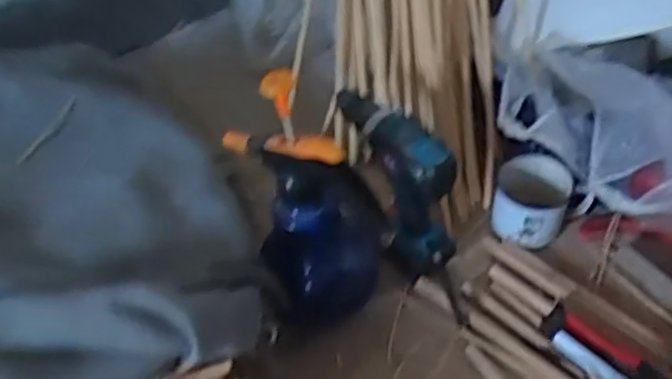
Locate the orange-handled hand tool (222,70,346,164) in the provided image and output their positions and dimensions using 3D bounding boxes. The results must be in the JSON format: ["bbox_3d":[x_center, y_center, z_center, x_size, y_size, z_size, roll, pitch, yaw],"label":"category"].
[{"bbox_3d":[-0.058,-0.070,0.645,0.138,0.103,0.030,17,53,18],"label":"orange-handled hand tool"}]

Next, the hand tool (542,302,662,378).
[{"bbox_3d":[0.295,0.182,0.733,0.050,0.021,0.138,-38,56,-25],"label":"hand tool"}]

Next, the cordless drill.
[{"bbox_3d":[0.076,-0.006,0.815,0.088,0.207,0.178,-22,51,-13],"label":"cordless drill"}]

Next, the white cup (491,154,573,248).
[{"bbox_3d":[0.254,0.011,0.850,0.092,0.083,0.093,-3,49,3],"label":"white cup"}]

